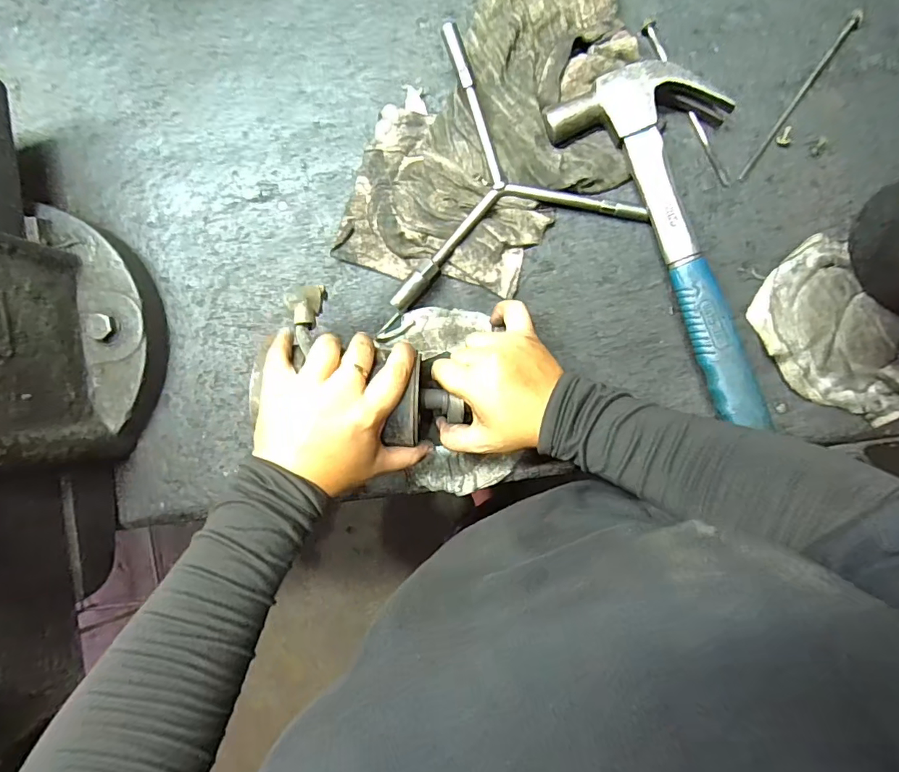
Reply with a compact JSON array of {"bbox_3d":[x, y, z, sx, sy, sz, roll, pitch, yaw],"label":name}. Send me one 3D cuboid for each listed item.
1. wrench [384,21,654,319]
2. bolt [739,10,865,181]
[{"bbox_3d":[0.016,-0.144,0.404,0.214,0.014,0.193,43,96,-4],"label":"wrench"},{"bbox_3d":[0.280,-0.232,0.389,0.011,0.011,0.150,37,94,6],"label":"bolt"}]

